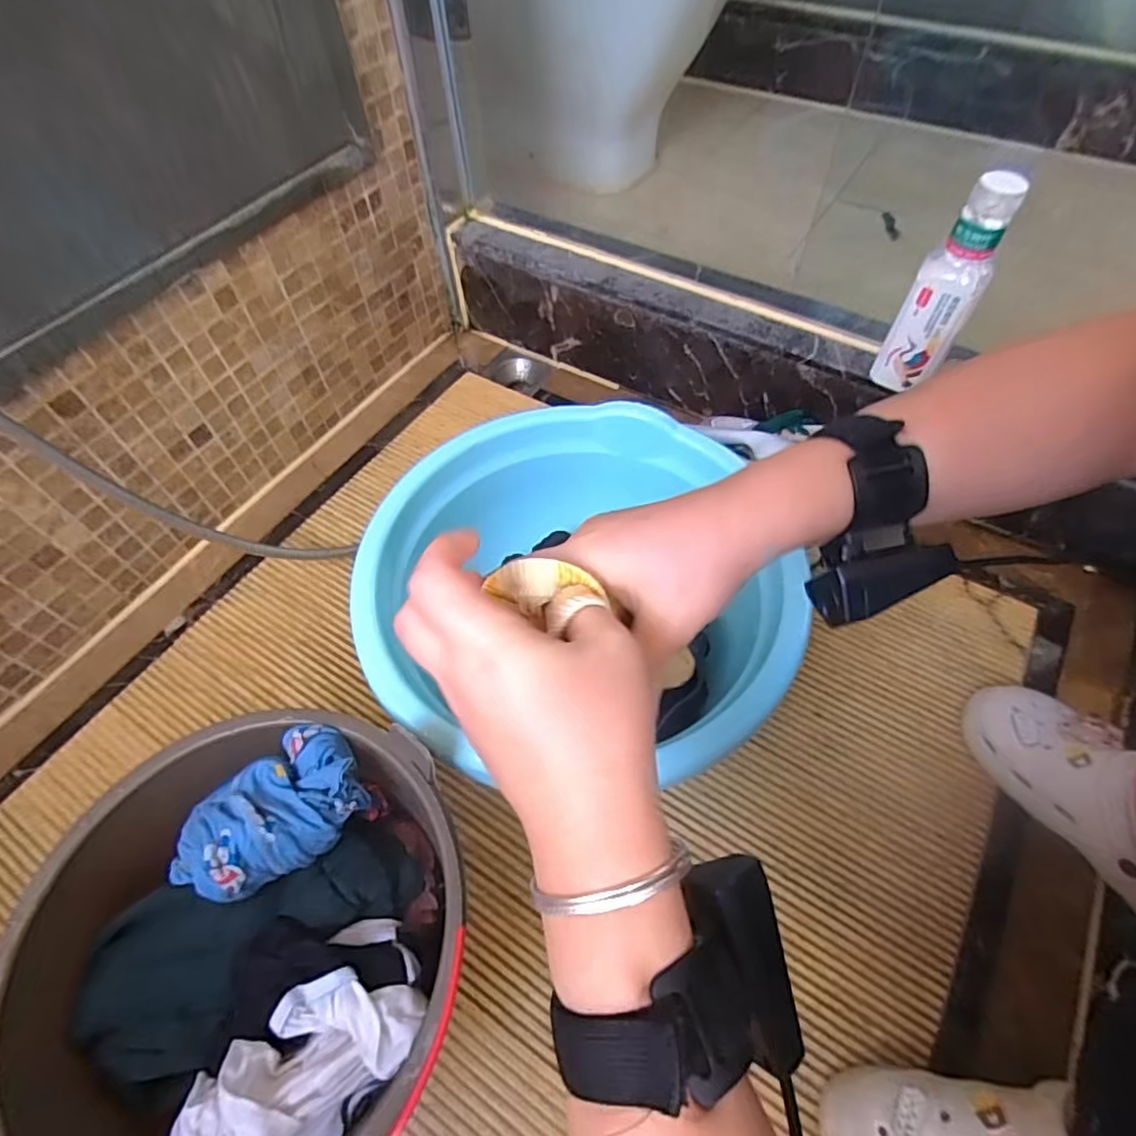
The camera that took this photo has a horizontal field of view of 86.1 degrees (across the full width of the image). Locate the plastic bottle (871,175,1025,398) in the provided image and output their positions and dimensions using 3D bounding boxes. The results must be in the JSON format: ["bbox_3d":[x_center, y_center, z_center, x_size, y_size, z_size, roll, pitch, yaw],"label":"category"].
[{"bbox_3d":[0.366,-0.268,0.593,0.061,0.197,0.046,23,60,16],"label":"plastic bottle"}]

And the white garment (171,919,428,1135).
[{"bbox_3d":[-0.154,0.285,0.351,0.081,0.053,0.149,39,65,24],"label":"white garment"}]

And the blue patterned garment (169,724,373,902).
[{"bbox_3d":[-0.200,0.161,0.400,0.126,0.041,0.076,-37,63,-21],"label":"blue patterned garment"}]

